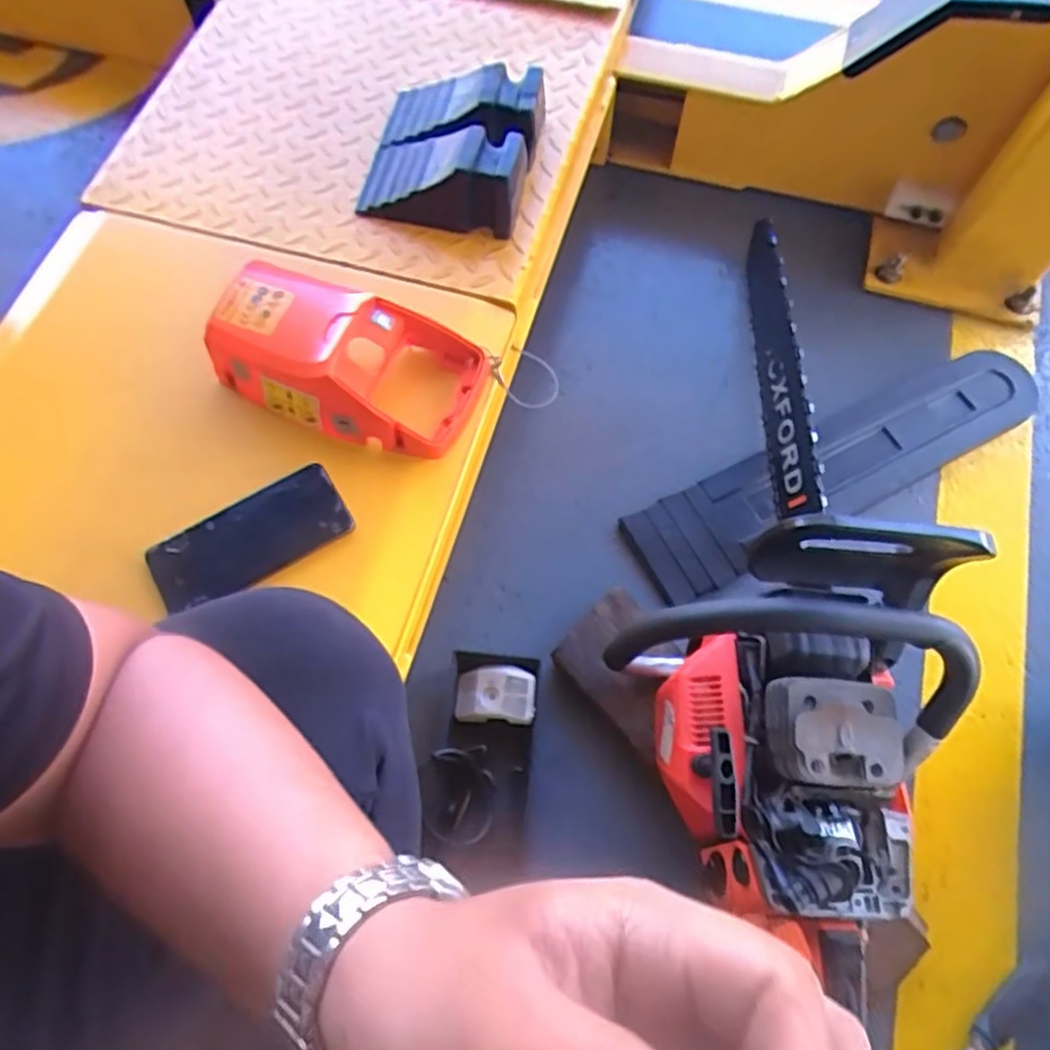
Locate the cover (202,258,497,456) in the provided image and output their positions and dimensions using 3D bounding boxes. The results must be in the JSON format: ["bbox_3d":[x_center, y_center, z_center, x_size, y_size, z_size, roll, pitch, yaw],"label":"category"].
[{"bbox_3d":[-0.167,-0.154,0.646,0.248,0.068,0.130,18,69,8],"label":"cover"}]

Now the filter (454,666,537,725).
[{"bbox_3d":[-0.029,0.179,0.734,0.082,0.033,0.057,-1,75,13],"label":"filter"}]

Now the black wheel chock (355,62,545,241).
[{"bbox_3d":[-0.080,-0.417,0.761,0.179,0.086,0.185,13,68,6],"label":"black wheel chock"}]

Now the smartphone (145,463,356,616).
[{"bbox_3d":[-0.240,0.013,0.604,0.168,0.011,0.073,-28,70,-10],"label":"smartphone"}]

